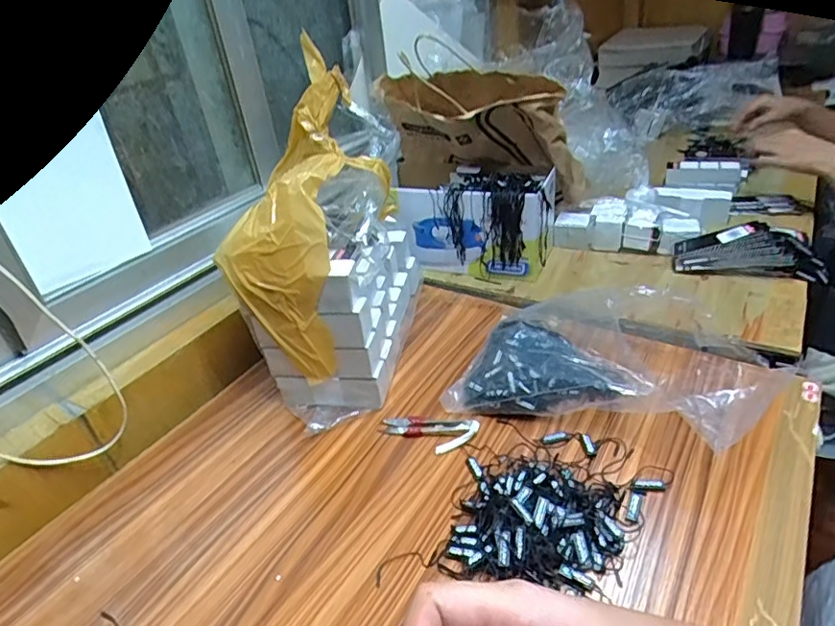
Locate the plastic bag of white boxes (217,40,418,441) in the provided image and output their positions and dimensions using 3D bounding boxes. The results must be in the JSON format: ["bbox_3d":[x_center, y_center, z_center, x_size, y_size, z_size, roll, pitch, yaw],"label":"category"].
[{"bbox_3d":[-0.101,-0.089,0.655,0.139,0.308,0.328,0,34,11],"label":"plastic bag of white boxes"}]

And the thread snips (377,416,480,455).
[{"bbox_3d":[0.010,0.129,0.582,0.105,0.011,0.043,5,35,18],"label":"thread snips"}]

